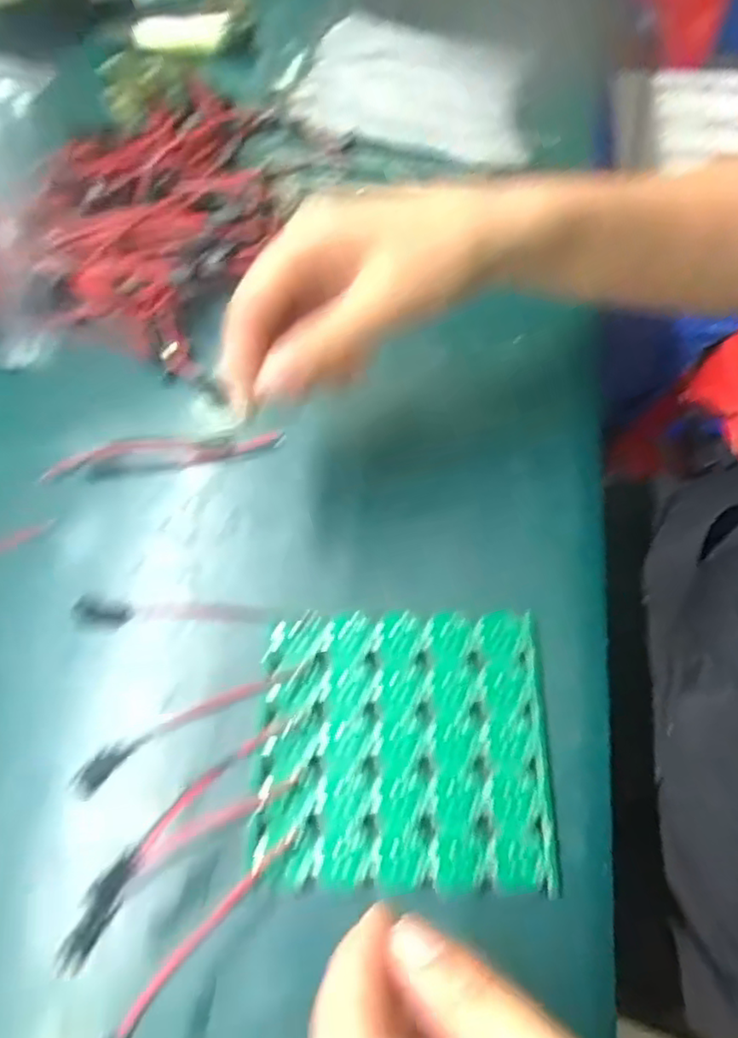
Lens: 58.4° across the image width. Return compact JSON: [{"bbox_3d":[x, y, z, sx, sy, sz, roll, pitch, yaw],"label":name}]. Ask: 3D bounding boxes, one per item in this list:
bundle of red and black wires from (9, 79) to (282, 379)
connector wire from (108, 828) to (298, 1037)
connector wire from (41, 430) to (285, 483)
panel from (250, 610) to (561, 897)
[{"bbox_3d":[-0.127,-0.200,0.417,0.138,0.025,0.222,18,67,9],"label":"bundle of red and black wires"},{"bbox_3d":[-0.058,0.149,0.226,0.012,0.006,0.101,35,48,16],"label":"connector wire"},{"bbox_3d":[-0.107,-0.035,0.346,0.121,0.004,0.021,-9,66,-3],"label":"connector wire"},{"bbox_3d":[0.014,0.092,0.275,0.115,0.013,0.107,0,66,1],"label":"panel"}]

